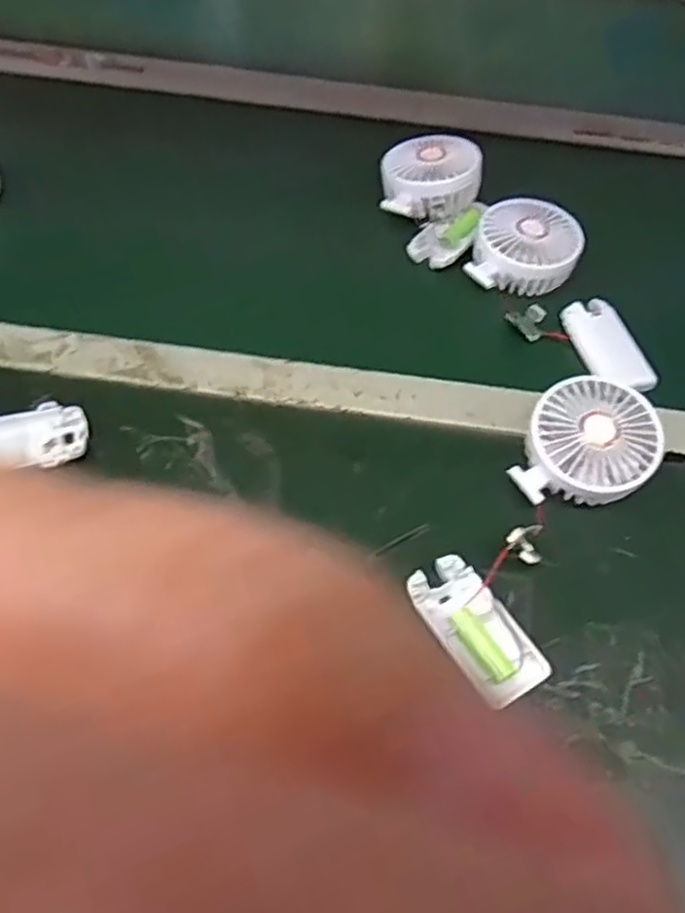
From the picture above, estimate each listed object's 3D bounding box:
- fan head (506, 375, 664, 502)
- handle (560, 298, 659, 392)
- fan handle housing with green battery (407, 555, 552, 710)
[{"bbox_3d":[0.172,-0.007,0.502,0.084,0.044,0.096,31,59,15],"label":"fan head"},{"bbox_3d":[0.217,-0.091,0.586,0.039,0.021,0.093,-14,58,-12],"label":"handle"},{"bbox_3d":[0.084,0.107,0.447,0.042,0.015,0.094,-29,62,-20],"label":"fan handle housing with green battery"}]

